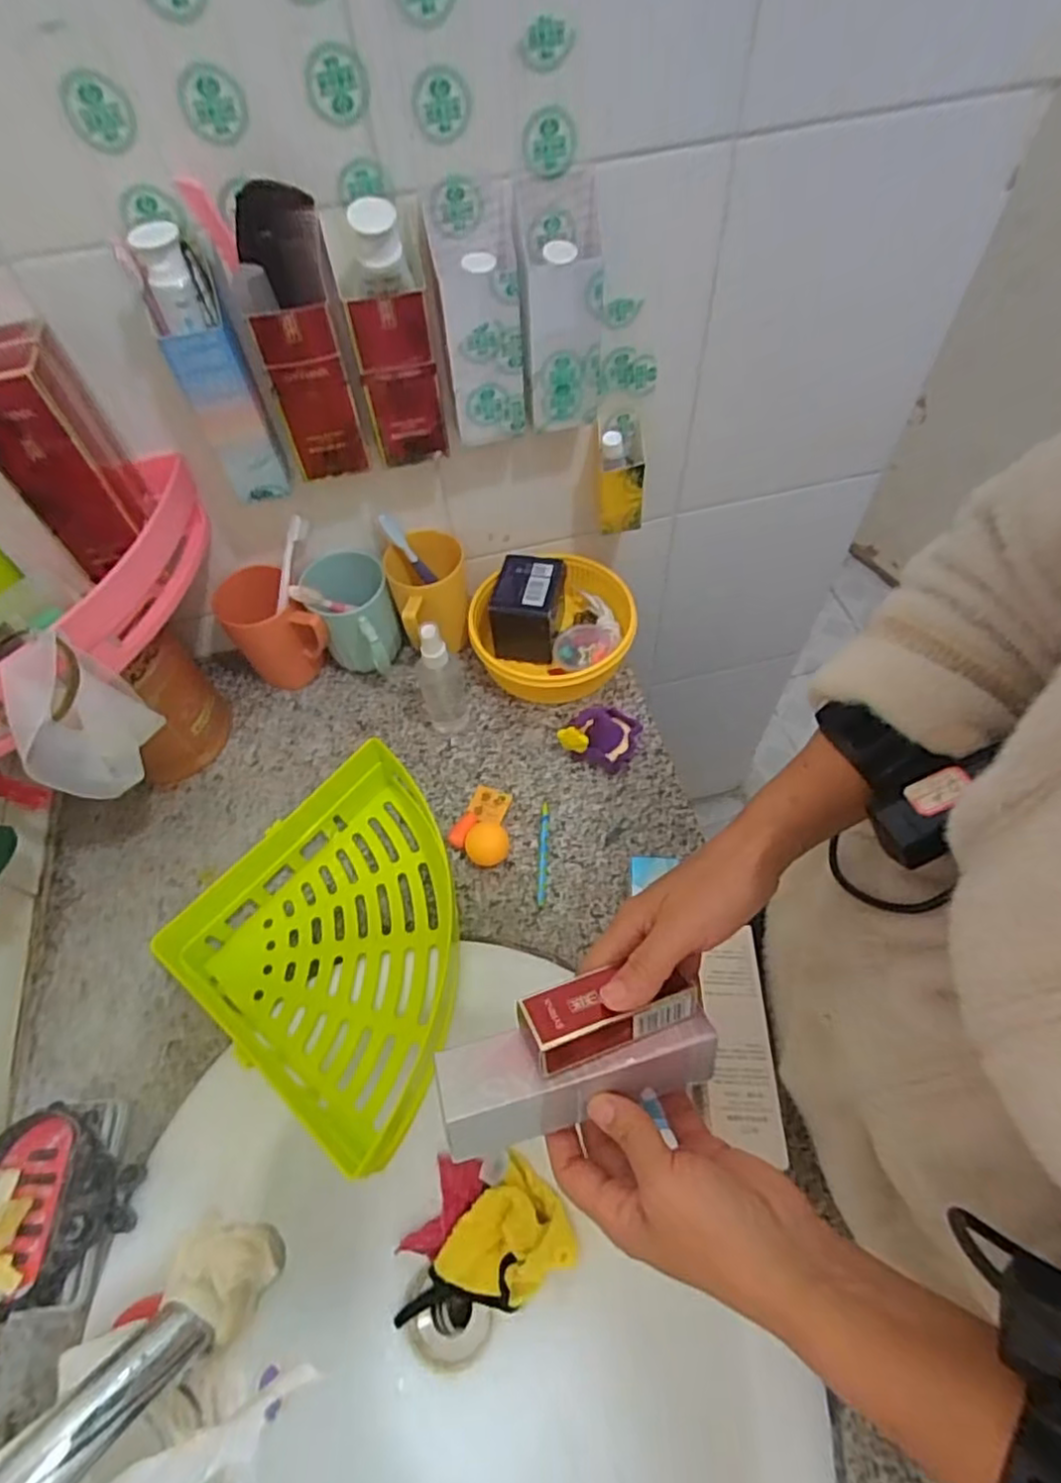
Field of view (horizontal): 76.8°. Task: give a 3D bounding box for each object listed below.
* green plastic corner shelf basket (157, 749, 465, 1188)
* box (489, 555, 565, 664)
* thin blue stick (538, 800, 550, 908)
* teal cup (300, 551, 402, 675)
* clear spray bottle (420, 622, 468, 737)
[{"bbox_3d":[-0.126,0.150,0.544,0.230,0.065,0.246,32,65,21],"label":"green plastic corner shelf basket"},{"bbox_3d":[-0.004,-0.136,0.698,0.069,0.083,0.079,10,59,10],"label":"box"},{"bbox_3d":[0.012,0.099,0.603,0.008,0.004,0.095,1,58,4],"label":"thin blue stick"},{"bbox_3d":[-0.176,-0.122,0.687,0.076,0.107,0.115,-21,59,-9],"label":"teal cup"},{"bbox_3d":[-0.086,-0.061,0.629,0.040,0.143,0.039,-17,59,-7],"label":"clear spray bottle"}]

